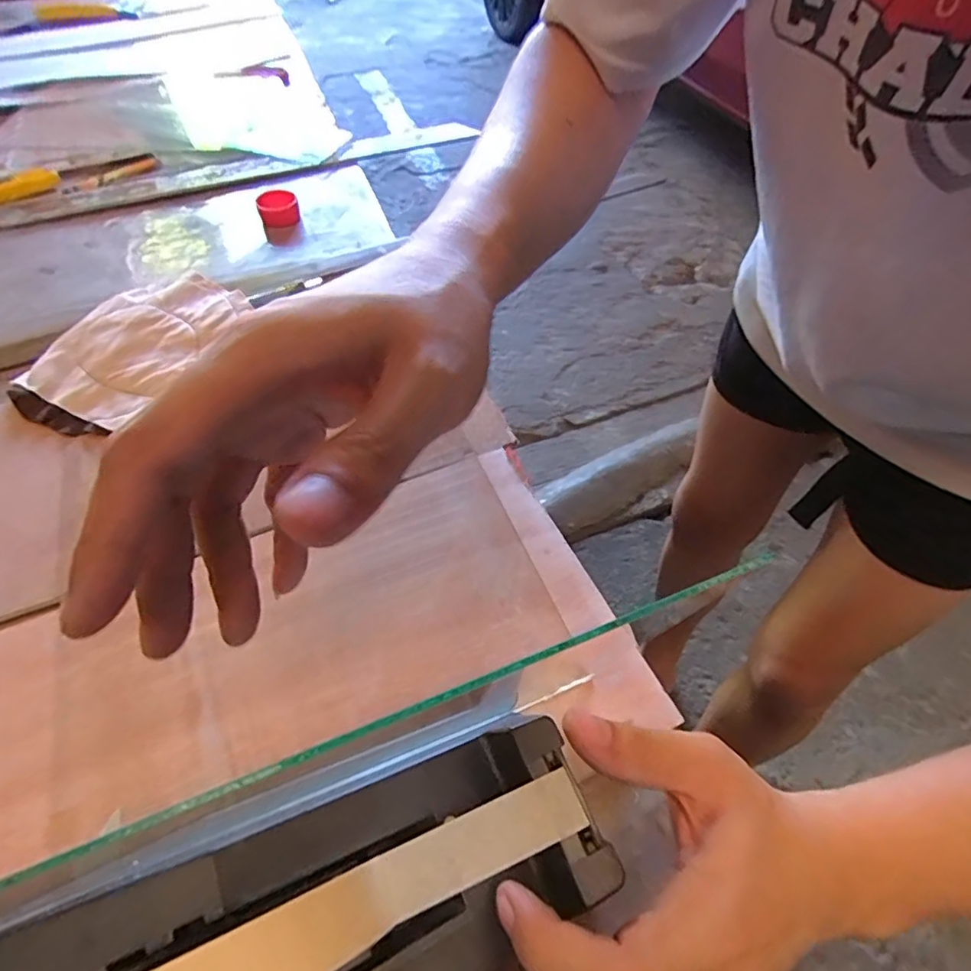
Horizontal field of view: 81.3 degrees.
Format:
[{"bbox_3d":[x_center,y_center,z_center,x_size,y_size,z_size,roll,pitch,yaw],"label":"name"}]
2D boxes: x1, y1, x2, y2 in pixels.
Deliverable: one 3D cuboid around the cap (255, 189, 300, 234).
[{"bbox_3d":[-0.207,-0.278,0.564,0.038,0.018,0.041,-15,56,-12],"label":"cap"}]

